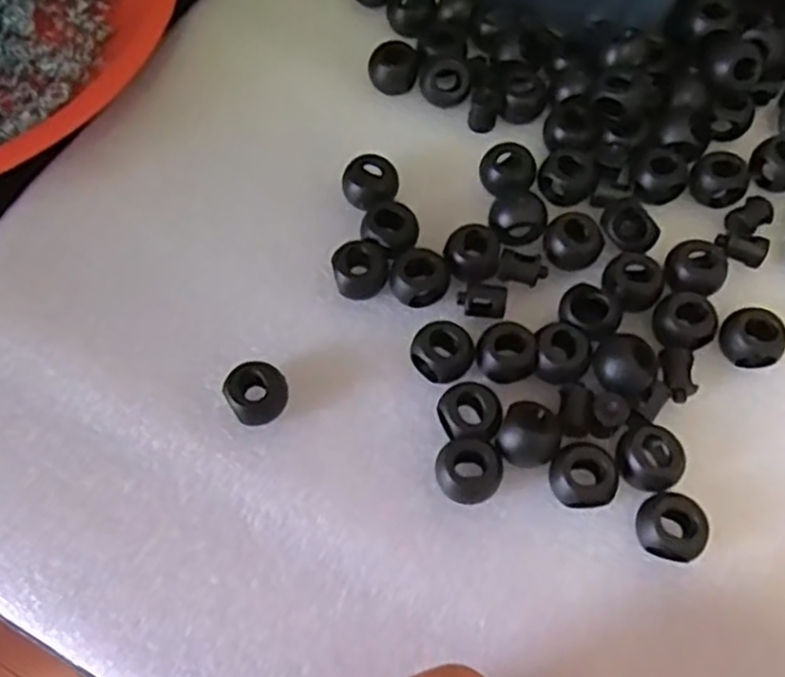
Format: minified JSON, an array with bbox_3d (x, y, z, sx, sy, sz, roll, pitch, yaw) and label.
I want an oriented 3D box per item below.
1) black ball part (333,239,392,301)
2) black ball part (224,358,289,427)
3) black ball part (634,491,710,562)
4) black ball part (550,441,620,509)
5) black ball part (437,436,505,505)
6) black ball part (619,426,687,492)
[{"bbox_3d":[-0.009,-0.022,0.230,0.017,0.011,0.017,0,67,1],"label":"black ball part"},{"bbox_3d":[-0.038,0.015,0.215,0.016,0.012,0.016,0,67,1],"label":"black ball part"},{"bbox_3d":[0.072,0.049,0.197,0.017,0.013,0.015,11,68,6],"label":"black ball part"},{"bbox_3d":[0.051,0.037,0.203,0.017,0.012,0.015,33,72,14],"label":"black ball part"},{"bbox_3d":[0.021,0.036,0.205,0.017,0.011,0.017,0,67,1],"label":"black ball part"},{"bbox_3d":[0.069,0.033,0.205,0.017,0.011,0.016,0,67,1],"label":"black ball part"}]

